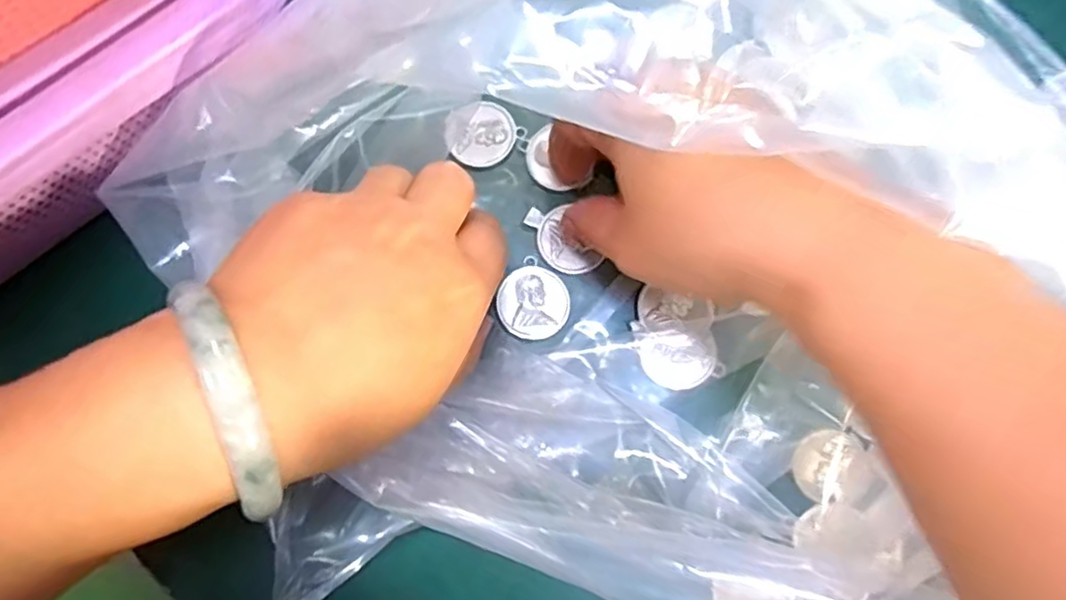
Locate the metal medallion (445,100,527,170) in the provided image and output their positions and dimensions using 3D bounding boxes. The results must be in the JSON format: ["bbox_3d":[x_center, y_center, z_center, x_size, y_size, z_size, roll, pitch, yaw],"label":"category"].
[{"bbox_3d":[-0.022,-0.071,0.281,0.029,0.004,0.028,0,78,2],"label":"metal medallion"}]

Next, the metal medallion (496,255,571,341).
[{"bbox_3d":[0.000,0.001,0.265,0.028,0.004,0.028,0,78,2],"label":"metal medallion"}]

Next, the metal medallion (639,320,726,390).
[{"bbox_3d":[0.057,0.021,0.260,0.029,0.004,0.026,-18,78,-2],"label":"metal medallion"}]

